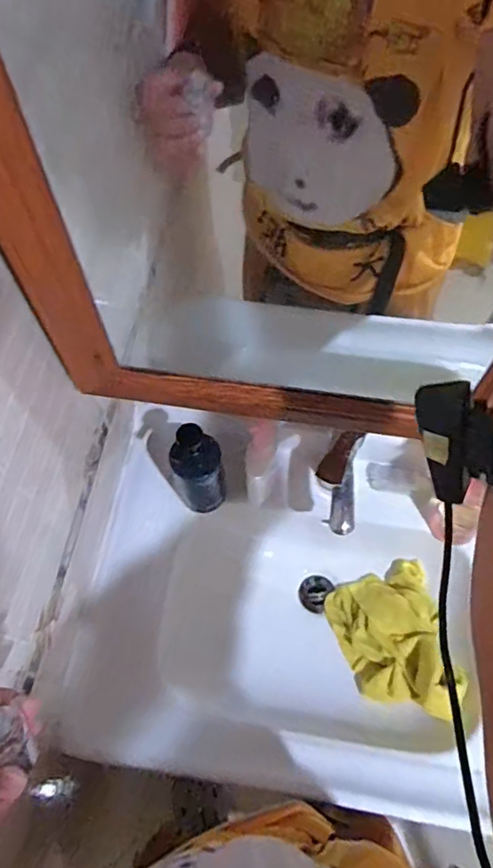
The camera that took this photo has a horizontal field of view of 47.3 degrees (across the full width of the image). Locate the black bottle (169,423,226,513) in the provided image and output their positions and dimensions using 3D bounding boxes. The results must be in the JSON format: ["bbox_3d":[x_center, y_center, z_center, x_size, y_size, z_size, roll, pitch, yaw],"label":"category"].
[{"bbox_3d":[-0.063,0.049,0.760,0.068,0.171,0.057,2,64,0],"label":"black bottle"}]

